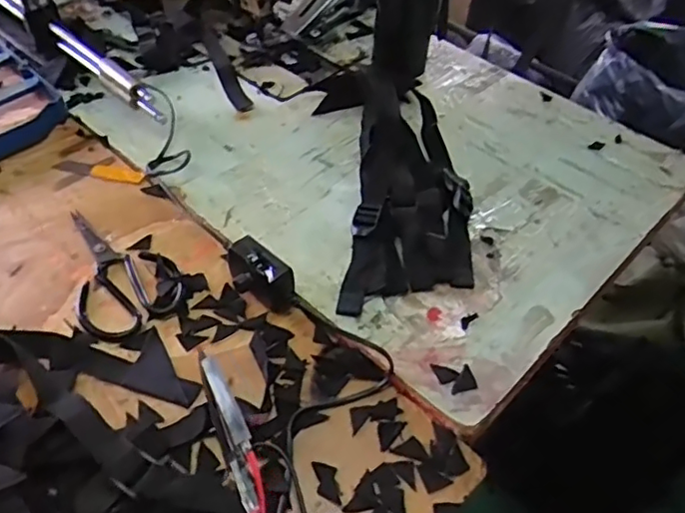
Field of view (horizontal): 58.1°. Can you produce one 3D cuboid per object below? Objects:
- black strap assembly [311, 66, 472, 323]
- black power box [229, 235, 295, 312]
[{"bbox_3d":[0.059,-0.099,0.699,0.152,0.064,0.347,-3,50,-6],"label":"black strap assembly"},{"bbox_3d":[-0.080,0.017,0.599,0.075,0.039,0.036,36,57,25],"label":"black power box"}]

